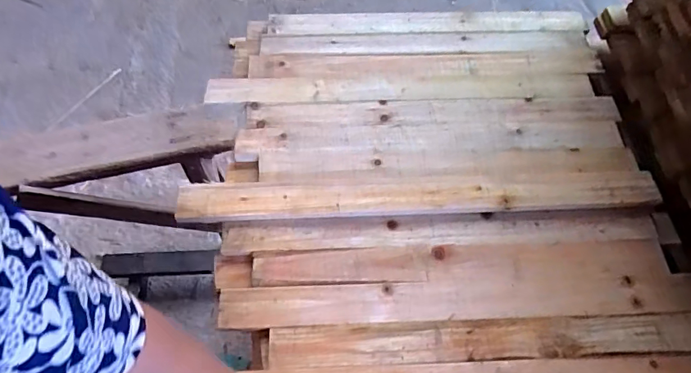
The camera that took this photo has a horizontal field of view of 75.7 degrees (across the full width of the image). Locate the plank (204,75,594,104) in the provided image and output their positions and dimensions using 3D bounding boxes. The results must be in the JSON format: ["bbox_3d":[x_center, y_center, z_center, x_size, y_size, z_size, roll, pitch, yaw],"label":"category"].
[{"bbox_3d":[0.074,-0.137,0.609,0.521,0.018,0.046,-2,62,-2],"label":"plank"}]

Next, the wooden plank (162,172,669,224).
[{"bbox_3d":[0.086,0.012,0.519,0.546,0.022,0.043,-2,62,-2],"label":"wooden plank"}]

